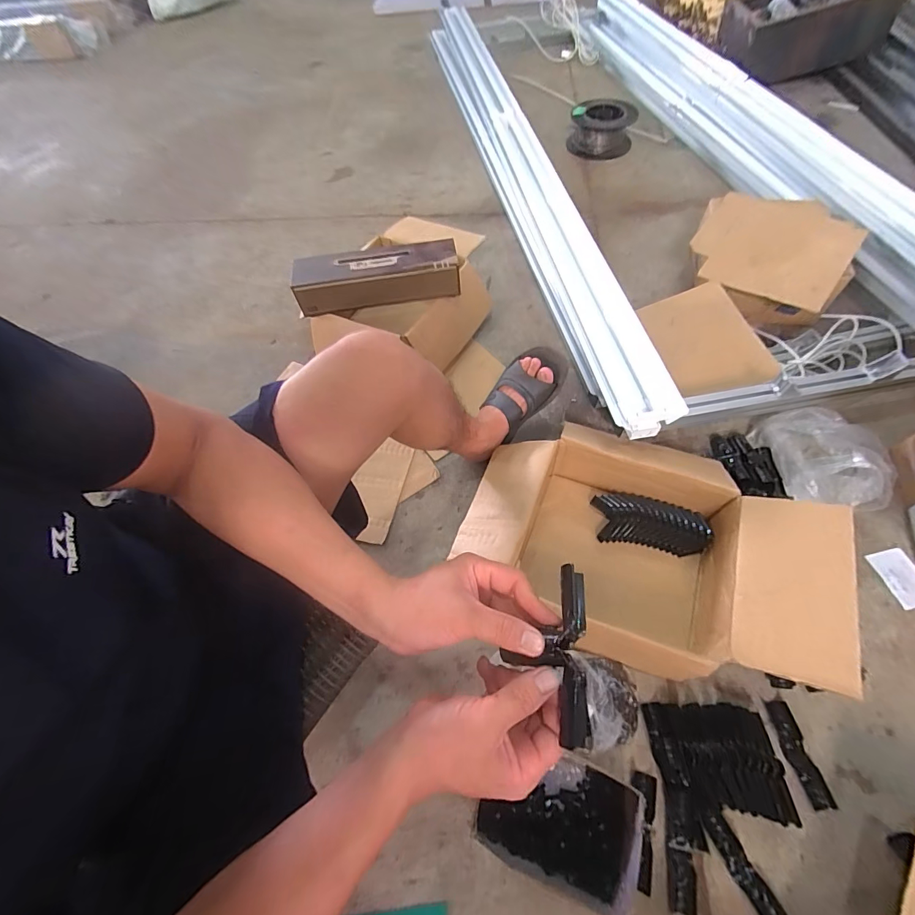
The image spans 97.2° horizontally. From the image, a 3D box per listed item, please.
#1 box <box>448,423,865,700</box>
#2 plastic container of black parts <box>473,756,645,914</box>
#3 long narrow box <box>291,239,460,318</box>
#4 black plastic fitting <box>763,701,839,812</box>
[{"bbox_3d":[0.291,0.127,0.688,0.530,0.179,0.380,15,61,13],"label":"box"},{"bbox_3d":[0.133,0.477,0.539,0.192,0.073,0.136,10,48,19],"label":"plastic container of black parts"},{"bbox_3d":[-0.190,-0.413,0.939,0.384,0.086,0.111,-2,59,3],"label":"long narrow box"},{"bbox_3d":[0.493,0.428,0.583,0.034,0.011,0.129,-11,59,-3],"label":"black plastic fitting"}]

